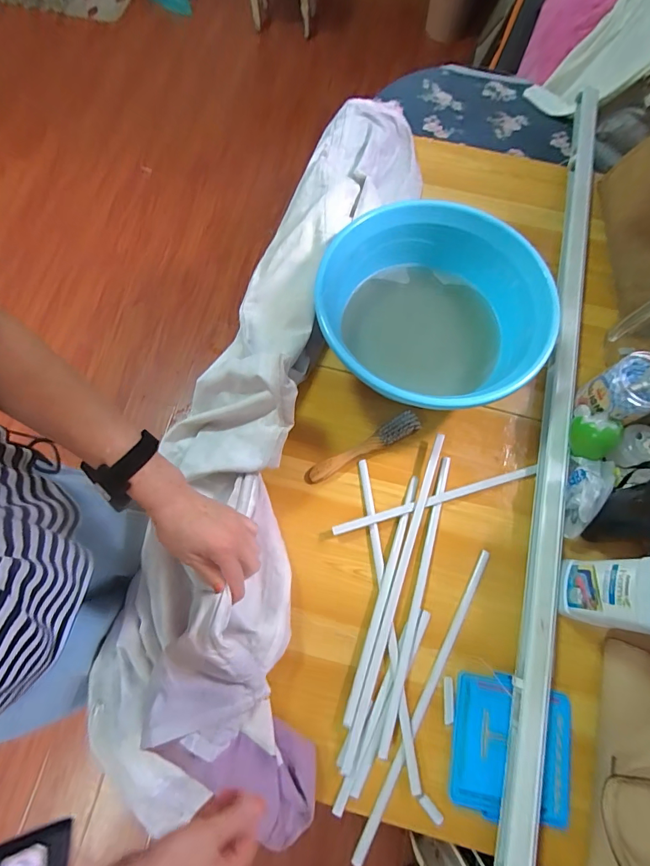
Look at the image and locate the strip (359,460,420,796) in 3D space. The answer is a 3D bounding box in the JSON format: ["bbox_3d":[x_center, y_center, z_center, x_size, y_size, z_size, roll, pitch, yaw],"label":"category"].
[{"bbox_3d":[0.087,0.249,0.593,0.015,0.013,0.431,-7,72,-3],"label":"strip"}]

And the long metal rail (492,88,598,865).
[{"bbox_3d":[0.391,-0.086,0.688,0.041,0.045,1.356,15,72,4],"label":"long metal rail"}]

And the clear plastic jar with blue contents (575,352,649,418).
[{"bbox_3d":[0.452,-0.064,0.619,0.087,0.098,0.080,-25,74,-9],"label":"clear plastic jar with blue contents"}]

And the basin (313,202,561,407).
[{"bbox_3d":[0.170,-0.190,0.684,0.342,0.137,0.342,0,72,-1],"label":"basin"}]

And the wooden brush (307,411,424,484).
[{"bbox_3d":[0.065,0.026,0.666,0.197,0.021,0.034,-31,75,-10],"label":"wooden brush"}]

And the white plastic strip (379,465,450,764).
[{"bbox_3d":[0.136,0.229,0.599,0.019,0.013,0.408,16,72,4],"label":"white plastic strip"}]

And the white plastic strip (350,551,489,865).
[{"bbox_3d":[0.140,0.354,0.565,0.015,0.016,0.412,29,74,8],"label":"white plastic strip"}]

